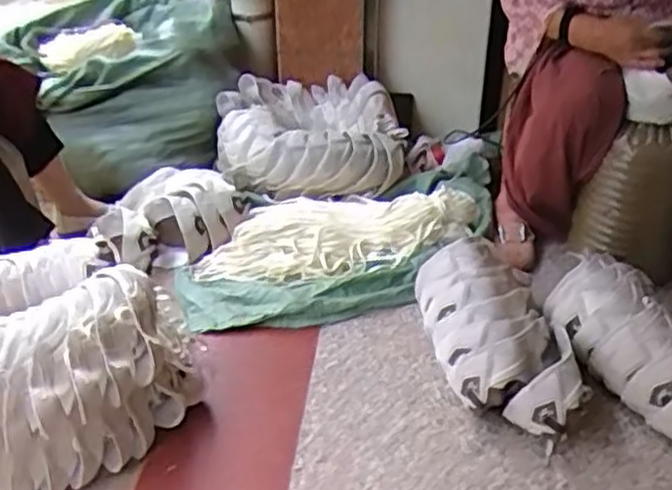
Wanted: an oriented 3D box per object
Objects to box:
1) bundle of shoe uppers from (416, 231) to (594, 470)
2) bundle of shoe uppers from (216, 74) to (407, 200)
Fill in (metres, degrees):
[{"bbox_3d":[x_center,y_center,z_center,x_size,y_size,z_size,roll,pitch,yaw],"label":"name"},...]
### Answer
[{"bbox_3d":[0.265,0.149,1.254,0.209,0.144,0.399,-7,33,-11],"label":"bundle of shoe uppers"},{"bbox_3d":[-0.063,-0.272,1.805,0.445,0.189,0.326,-3,32,-4],"label":"bundle of shoe uppers"}]

